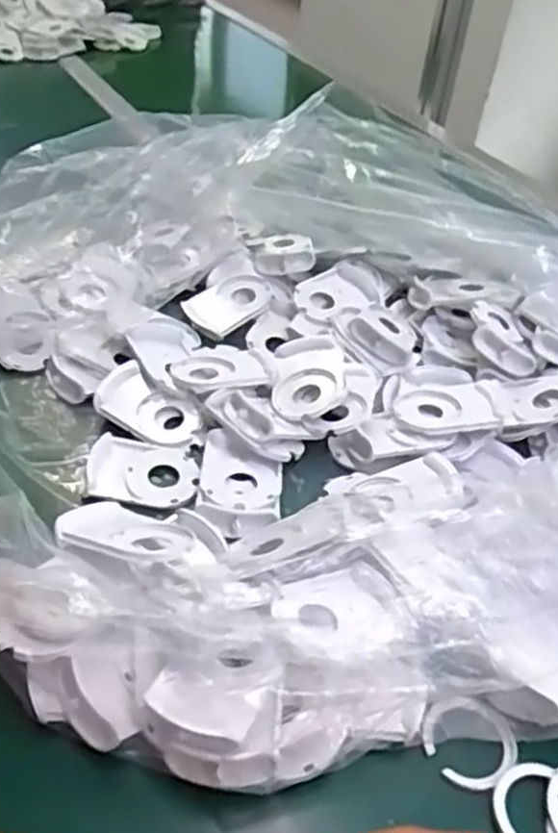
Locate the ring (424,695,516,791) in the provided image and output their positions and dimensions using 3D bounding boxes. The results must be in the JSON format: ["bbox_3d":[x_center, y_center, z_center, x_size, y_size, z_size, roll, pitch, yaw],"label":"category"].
[{"bbox_3d":[0.105,0.178,0.409,0.049,0.009,0.048,2,51,-3],"label":"ring"}]

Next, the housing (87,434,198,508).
[{"bbox_3d":[-0.099,0.040,0.541,0.077,0.013,0.059,3,40,-5],"label":"housing"}]

